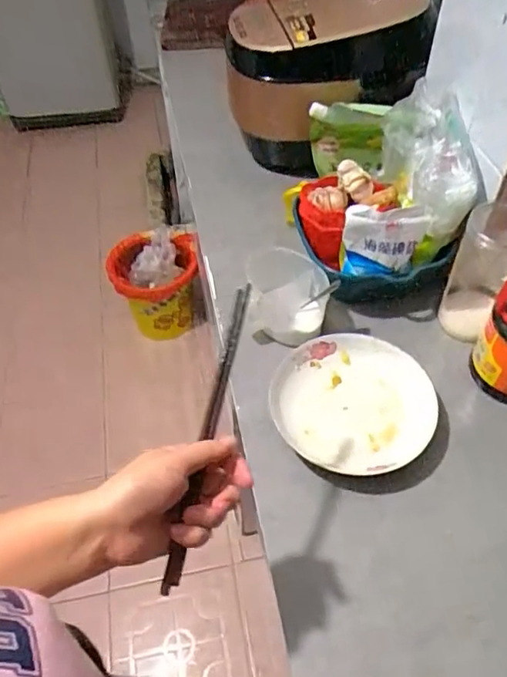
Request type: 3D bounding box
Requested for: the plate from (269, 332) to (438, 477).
[{"bbox_3d":[0.118,0.072,0.648,0.185,0.035,0.183,0,51,0],"label":"plate"}]

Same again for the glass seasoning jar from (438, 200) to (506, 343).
[{"bbox_3d":[0.296,-0.083,0.680,0.075,0.176,0.078,0,51,0],"label":"glass seasoning jar"}]

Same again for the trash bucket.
[{"bbox_3d":[-0.297,-0.155,1.684,0.266,0.347,0.240,-6,51,-4],"label":"trash bucket"}]

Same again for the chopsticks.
[{"bbox_3d":[-0.035,0.072,0.432,0.013,0.017,0.249,11,71,9],"label":"chopsticks"}]

